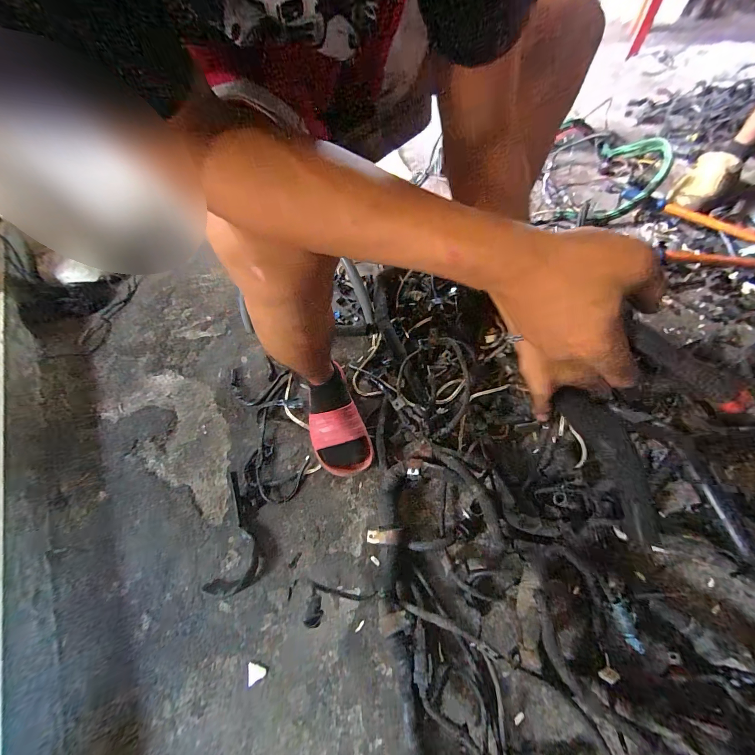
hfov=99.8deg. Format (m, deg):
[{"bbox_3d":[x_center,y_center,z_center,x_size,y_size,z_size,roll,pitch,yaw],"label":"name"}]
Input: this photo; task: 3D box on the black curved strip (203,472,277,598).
[{"bbox_3d":[-0.233,0.276,0.571,0.104,0.022,0.192,-1,61,3],"label":"black curved strip"}]

